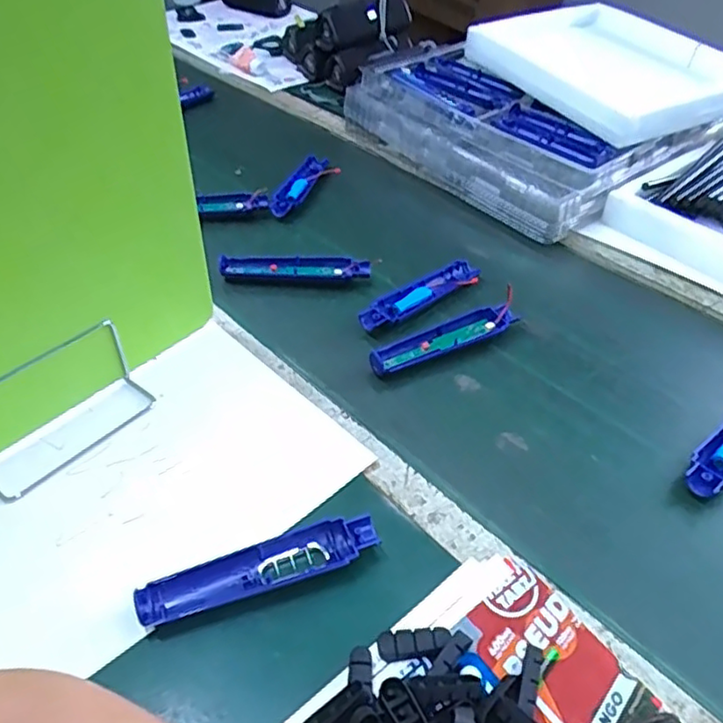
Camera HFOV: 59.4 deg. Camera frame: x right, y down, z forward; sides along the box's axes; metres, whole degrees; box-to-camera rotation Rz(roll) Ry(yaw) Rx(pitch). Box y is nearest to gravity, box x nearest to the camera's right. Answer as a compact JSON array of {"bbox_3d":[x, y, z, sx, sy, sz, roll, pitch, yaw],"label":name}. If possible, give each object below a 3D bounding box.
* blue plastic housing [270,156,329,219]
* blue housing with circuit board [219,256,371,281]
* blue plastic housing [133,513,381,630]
[{"bbox_3d":[-0.086,-0.249,0.894,0.031,0.023,0.168,14,45,13],"label":"blue plastic housing"},{"bbox_3d":[-0.077,-0.108,0.749,0.172,0.025,0.029,3,43,1],"label":"blue housing with circuit board"},{"bbox_3d":[-0.072,0.150,0.459,0.172,0.019,0.038,-12,45,-14],"label":"blue plastic housing"}]

